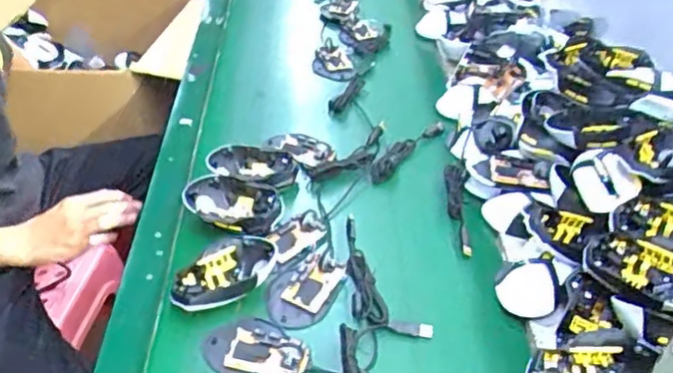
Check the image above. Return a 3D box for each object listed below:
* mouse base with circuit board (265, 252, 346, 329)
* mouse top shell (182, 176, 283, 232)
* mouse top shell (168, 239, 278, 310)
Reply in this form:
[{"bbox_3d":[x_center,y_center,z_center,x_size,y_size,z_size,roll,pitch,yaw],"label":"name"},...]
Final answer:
[{"bbox_3d":[-0.037,0.115,0.717,0.072,0.024,0.094,22,44,23],"label":"mouse base with circuit board"},{"bbox_3d":[-0.131,0.019,0.789,0.119,0.027,0.068,3,40,3],"label":"mouse top shell"},{"bbox_3d":[-0.126,0.100,0.709,0.121,0.032,0.075,-26,47,-28],"label":"mouse top shell"}]

